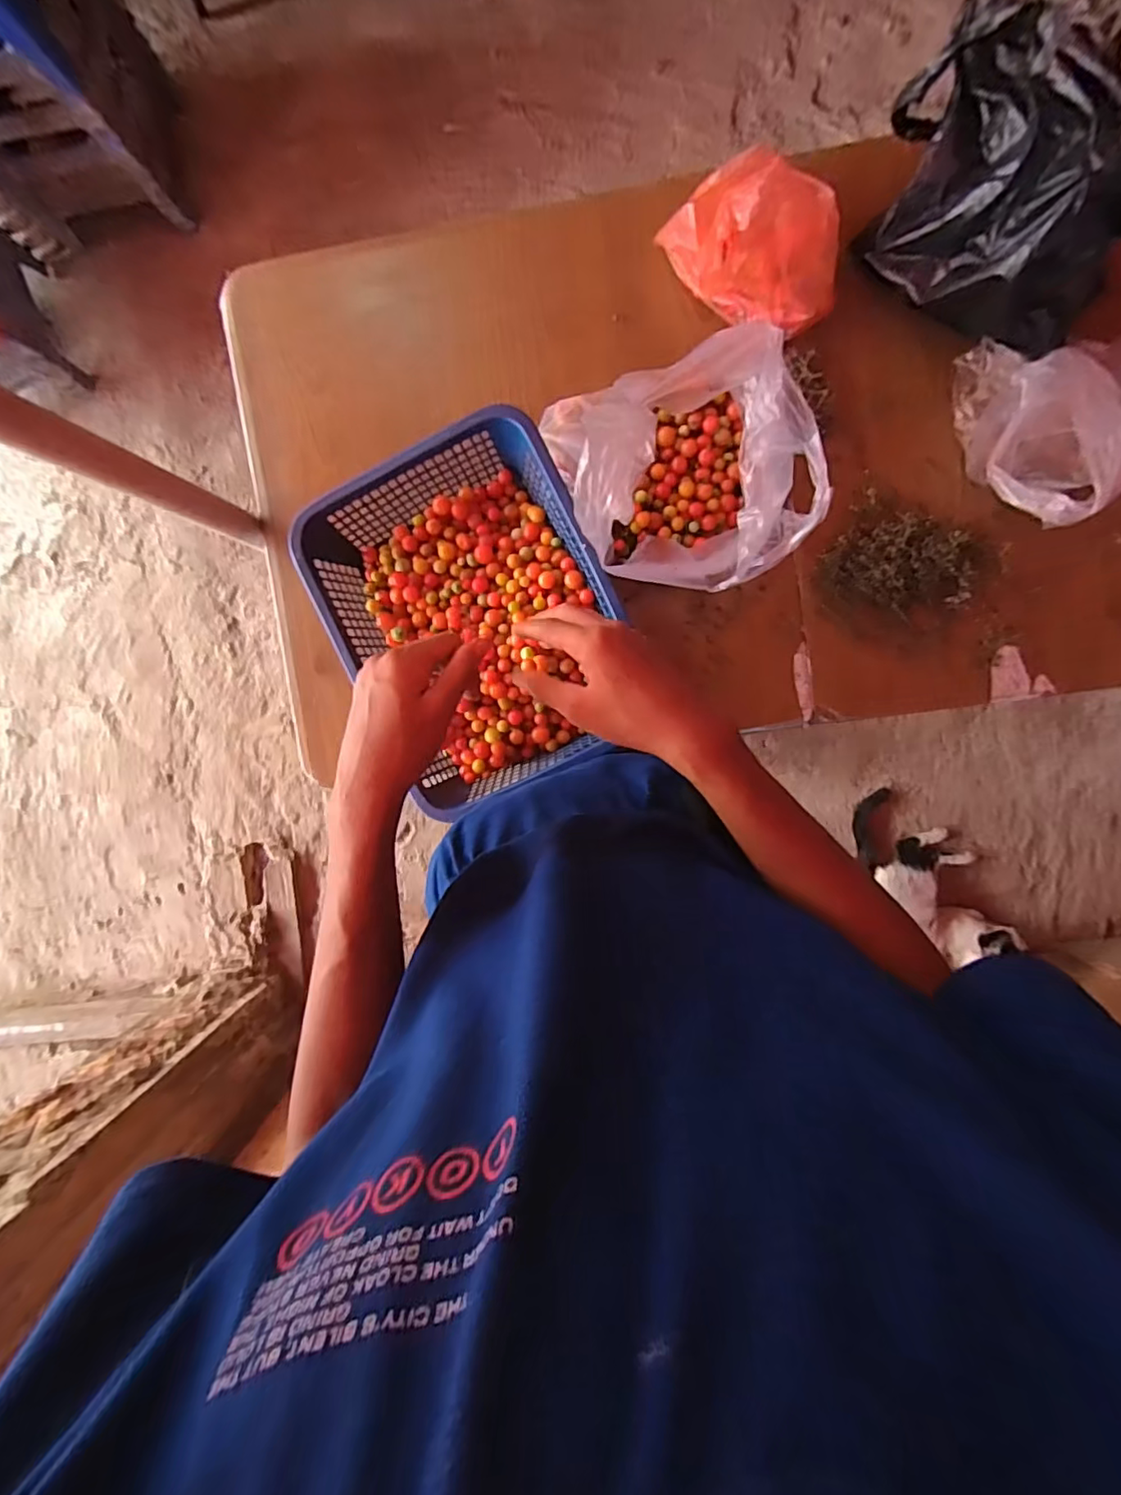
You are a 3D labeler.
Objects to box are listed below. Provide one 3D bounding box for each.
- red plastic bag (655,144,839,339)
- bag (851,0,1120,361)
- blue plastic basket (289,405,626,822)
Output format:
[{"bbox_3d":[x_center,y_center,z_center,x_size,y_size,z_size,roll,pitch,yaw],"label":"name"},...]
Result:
[{"bbox_3d":[0.189,-0.478,0.538,0.178,0.148,0.092,-4,93,3],"label":"red plastic bag"},{"bbox_3d":[0.389,-0.478,0.483,0.250,0.170,0.108,43,94,0],"label":"bag"},{"bbox_3d":[-0.092,-0.132,0.609,0.270,0.091,0.339,-23,92,3],"label":"blue plastic basket"}]

